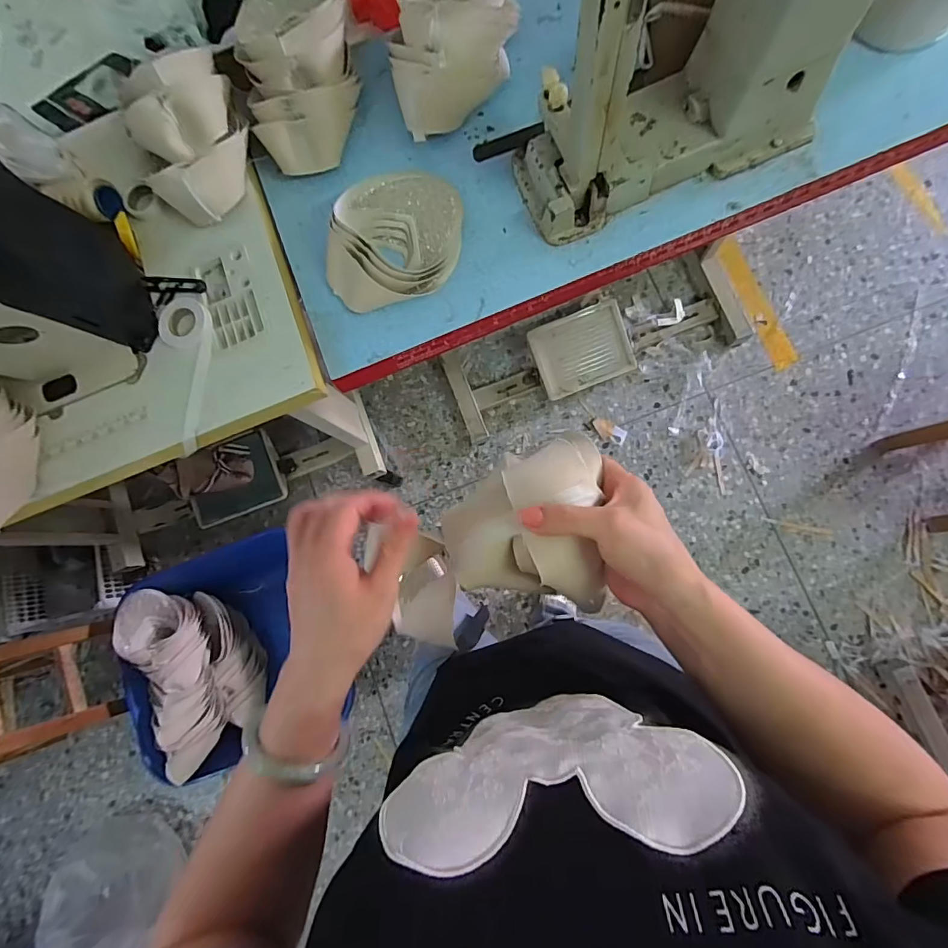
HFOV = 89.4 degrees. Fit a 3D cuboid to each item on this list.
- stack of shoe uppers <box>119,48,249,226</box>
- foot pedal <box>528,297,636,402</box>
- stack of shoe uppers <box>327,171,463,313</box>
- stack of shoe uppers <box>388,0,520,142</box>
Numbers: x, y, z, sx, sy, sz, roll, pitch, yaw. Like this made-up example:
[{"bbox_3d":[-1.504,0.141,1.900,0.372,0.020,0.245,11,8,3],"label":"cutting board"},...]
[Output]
[{"bbox_3d":[-0.403,-0.482,0.652,0.153,0.075,0.261,-21,80,4],"label":"stack of shoe uppers"},{"bbox_3d":[0.300,-0.356,1.335,0.272,0.039,0.227,-22,93,1],"label":"foot pedal"},{"bbox_3d":[-0.112,-0.322,0.653,0.201,0.063,0.168,-17,82,5],"label":"stack of shoe uppers"},{"bbox_3d":[-0.030,-0.623,0.663,0.164,0.100,0.307,6,85,8],"label":"stack of shoe uppers"}]

